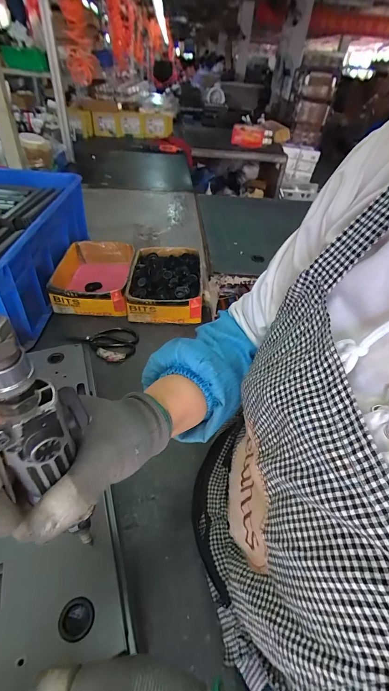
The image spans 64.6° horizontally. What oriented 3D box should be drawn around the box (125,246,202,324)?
[{"bbox_3d":[-0.075,-0.170,0.811,0.175,0.074,0.285,2,43,-4],"label":"box"}]

